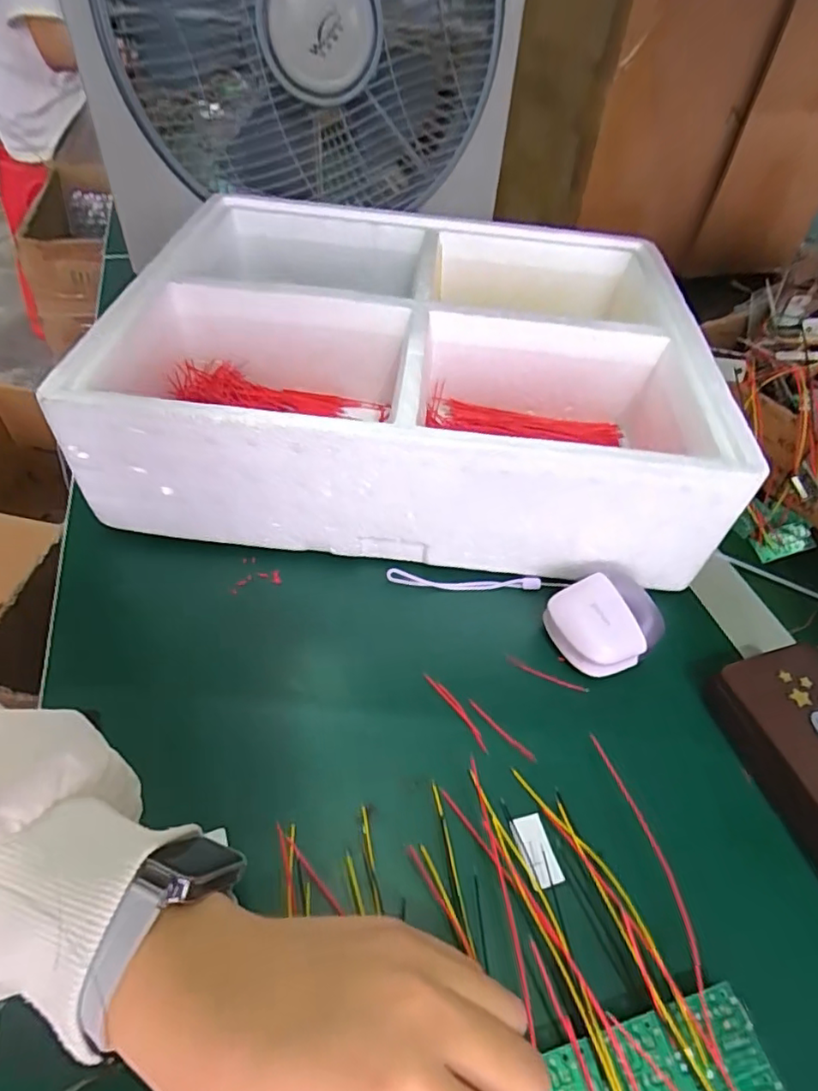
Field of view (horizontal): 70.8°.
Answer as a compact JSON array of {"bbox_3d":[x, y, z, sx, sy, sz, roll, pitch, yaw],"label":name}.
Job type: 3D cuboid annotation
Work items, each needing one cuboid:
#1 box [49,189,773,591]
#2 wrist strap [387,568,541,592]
[{"bbox_3d":[0.005,-0.112,0.433,0.380,0.129,0.282,6,45,3],"label":"box"},{"bbox_3d":[0.036,0.024,0.376,0.098,0.013,0.010,3,48,-4],"label":"wrist strap"}]

